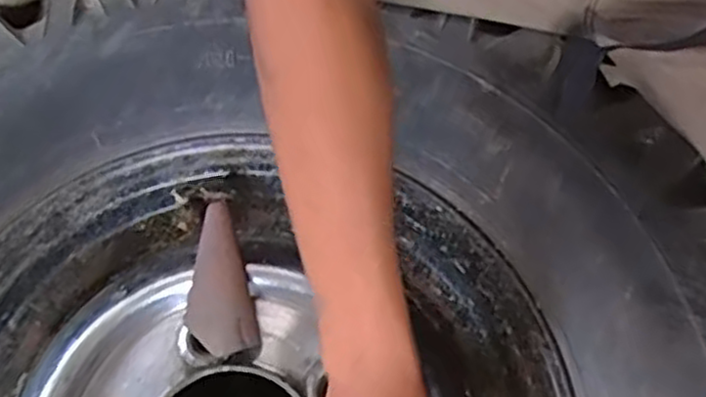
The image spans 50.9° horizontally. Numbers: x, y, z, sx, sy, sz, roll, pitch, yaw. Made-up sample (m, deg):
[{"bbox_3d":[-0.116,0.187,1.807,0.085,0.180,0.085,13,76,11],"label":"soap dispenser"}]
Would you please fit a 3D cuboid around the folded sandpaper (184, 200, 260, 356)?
[{"bbox_3d":[-0.094,0.055,0.514,0.048,0.025,0.100,-4,89,-2],"label":"folded sandpaper"}]

